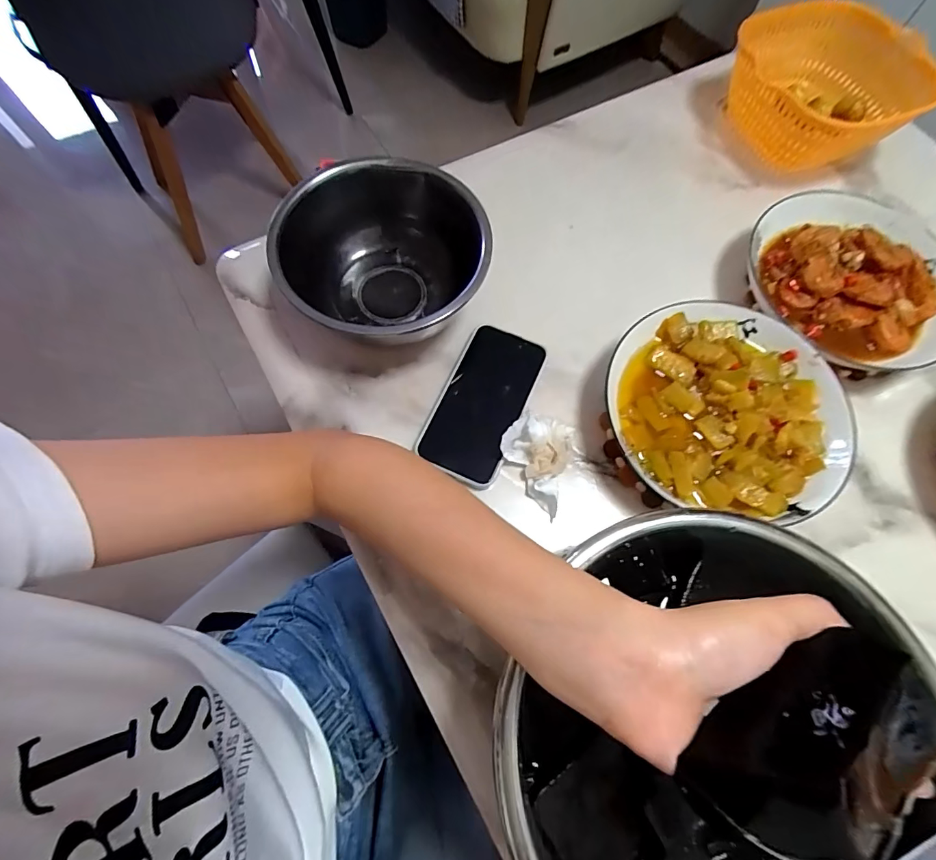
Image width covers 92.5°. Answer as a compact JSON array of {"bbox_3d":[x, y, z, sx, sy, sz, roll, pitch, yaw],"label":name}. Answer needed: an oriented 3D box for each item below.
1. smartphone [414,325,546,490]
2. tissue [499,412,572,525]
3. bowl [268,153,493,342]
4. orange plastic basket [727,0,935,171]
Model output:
[{"bbox_3d":[0.013,-0.027,0.396,0.072,0.010,0.137,24,71,7],"label":"smartphone"},{"bbox_3d":[0.057,0.022,0.371,0.060,0.033,0.072,22,71,6],"label":"tissue"},{"bbox_3d":[-0.071,-0.147,0.407,0.176,0.080,0.168,0,70,-1],"label":"bowl"},{"bbox_3d":[0.408,-0.400,0.520,0.205,0.098,0.131,30,72,9],"label":"orange plastic basket"}]

